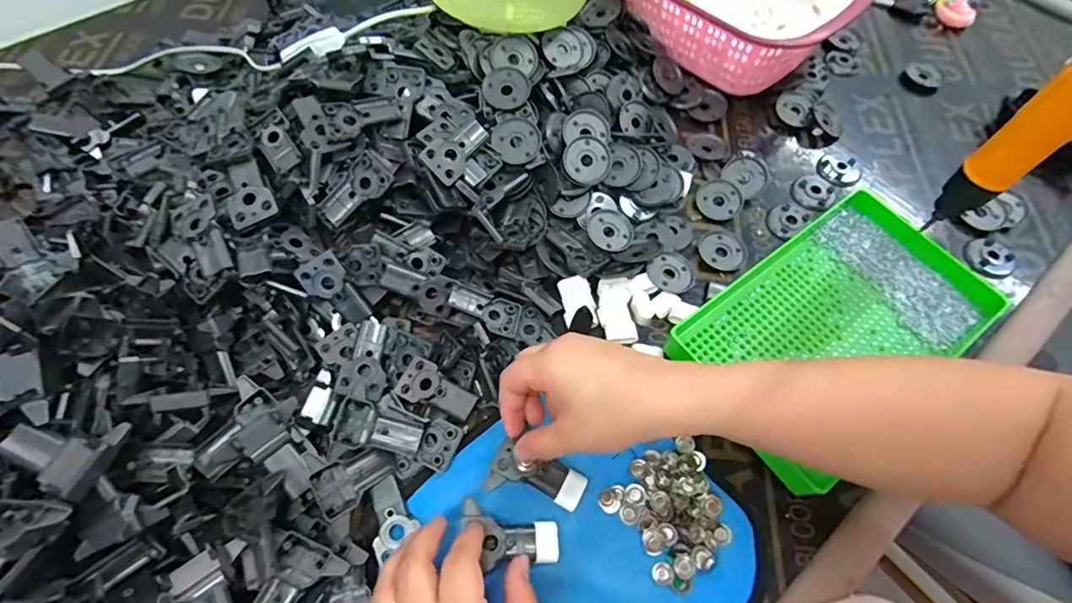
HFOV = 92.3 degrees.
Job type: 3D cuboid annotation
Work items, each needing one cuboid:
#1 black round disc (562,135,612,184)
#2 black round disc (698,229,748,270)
[{"bbox_3d":[0.047,-0.127,0.467,0.042,0.006,0.042,0,89,-6],"label":"black round disc"},{"bbox_3d":[0.171,-0.048,0.472,0.040,0.004,0.042,1,62,-1],"label":"black round disc"}]

